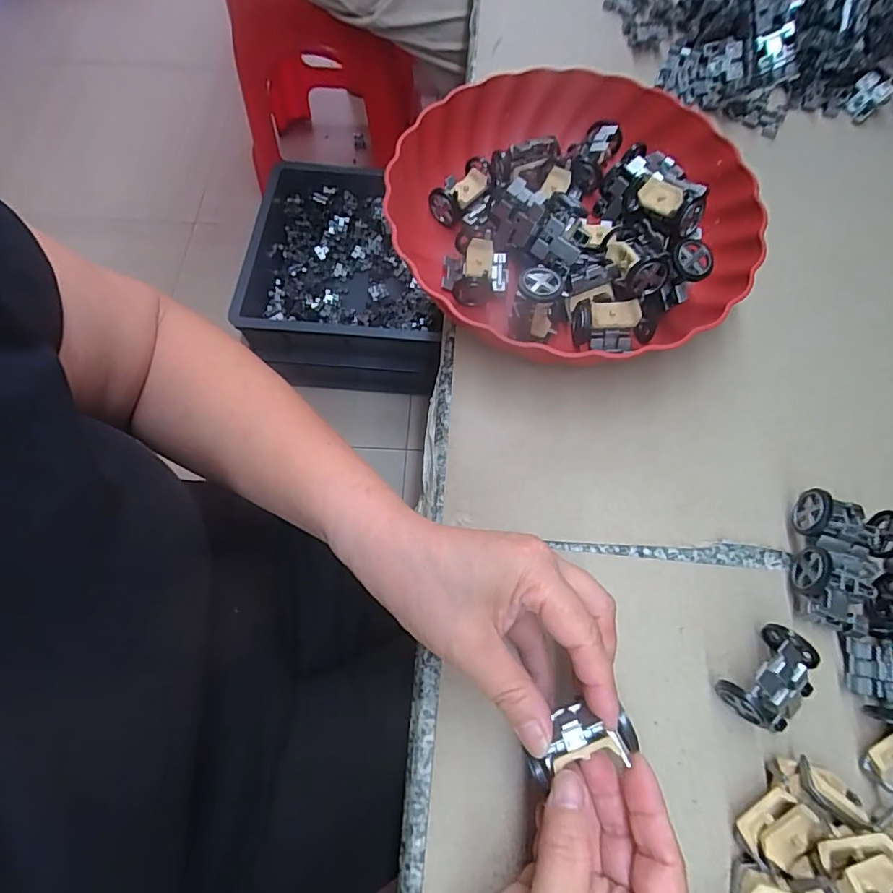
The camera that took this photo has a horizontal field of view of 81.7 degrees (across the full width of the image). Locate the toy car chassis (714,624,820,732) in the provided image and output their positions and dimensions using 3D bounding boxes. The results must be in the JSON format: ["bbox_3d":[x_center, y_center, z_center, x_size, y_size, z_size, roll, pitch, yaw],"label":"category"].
[{"bbox_3d":[0.171,0.122,0.266,0.049,0.033,0.038,-40,74,-16],"label":"toy car chassis"}]

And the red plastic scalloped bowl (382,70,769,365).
[{"bbox_3d":[0.081,-0.161,0.368,0.240,0.056,0.237,1,68,-1],"label":"red plastic scalloped bowl"}]

